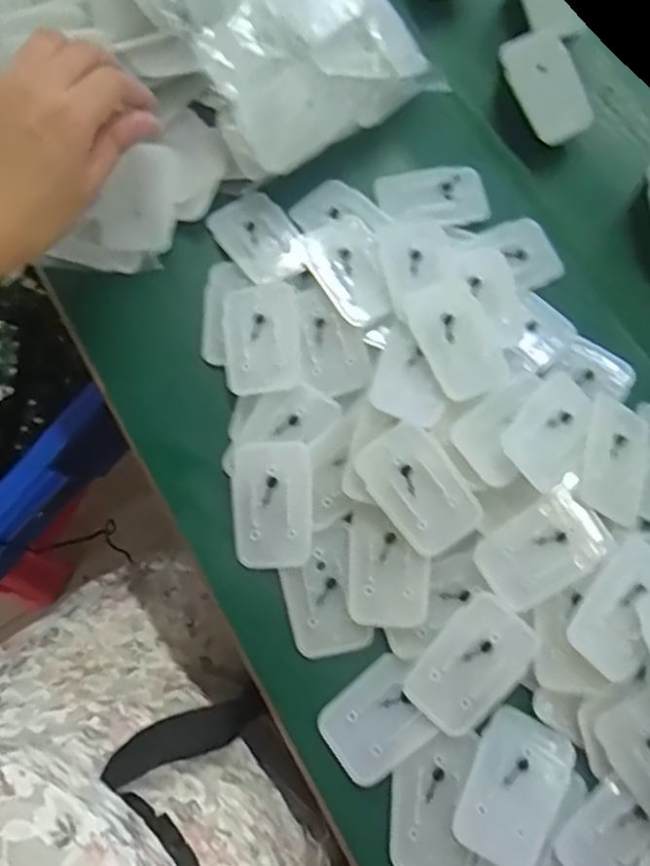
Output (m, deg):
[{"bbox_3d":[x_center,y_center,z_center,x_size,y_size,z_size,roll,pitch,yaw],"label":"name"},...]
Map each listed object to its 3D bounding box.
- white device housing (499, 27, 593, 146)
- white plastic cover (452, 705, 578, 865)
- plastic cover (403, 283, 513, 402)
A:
[{"bbox_3d":[0.150,-0.231,0.446,0.053,0.008,0.073,-31,95,-13],"label":"white device housing"},{"bbox_3d":[0.097,0.181,0.338,0.046,0.004,0.069,29,75,6],"label":"white plastic cover"},{"bbox_3d":[0.077,-0.055,0.384,0.044,0.004,0.069,-22,76,-8],"label":"plastic cover"}]

